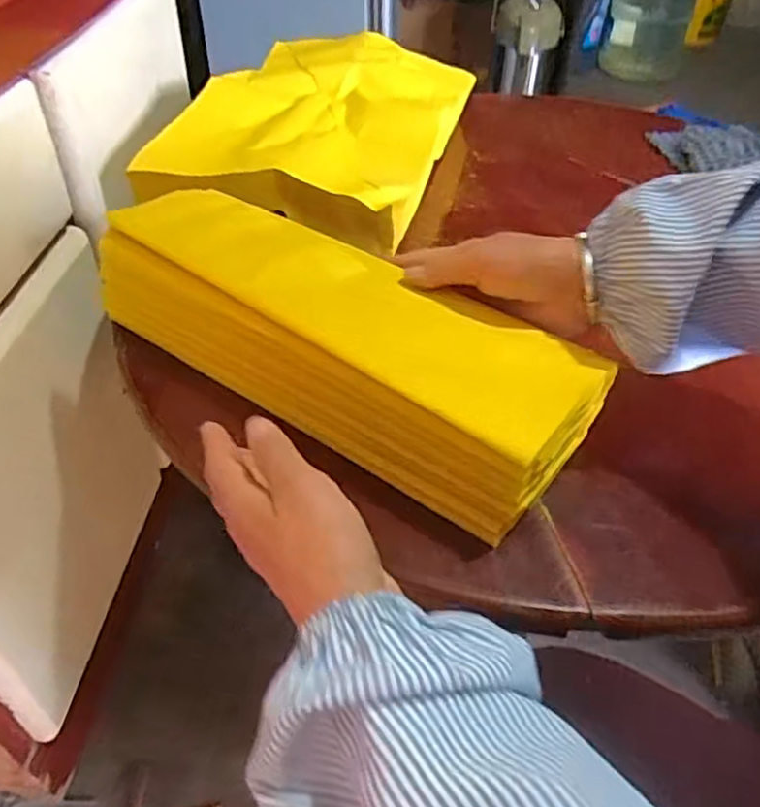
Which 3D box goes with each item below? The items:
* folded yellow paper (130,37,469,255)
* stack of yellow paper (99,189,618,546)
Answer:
[{"bbox_3d":[-0.059,-0.297,0.723,0.278,0.042,0.372,16,45,13],"label":"folded yellow paper"},{"bbox_3d":[-0.026,-0.051,0.475,0.358,0.078,0.124,28,49,24],"label":"stack of yellow paper"}]

